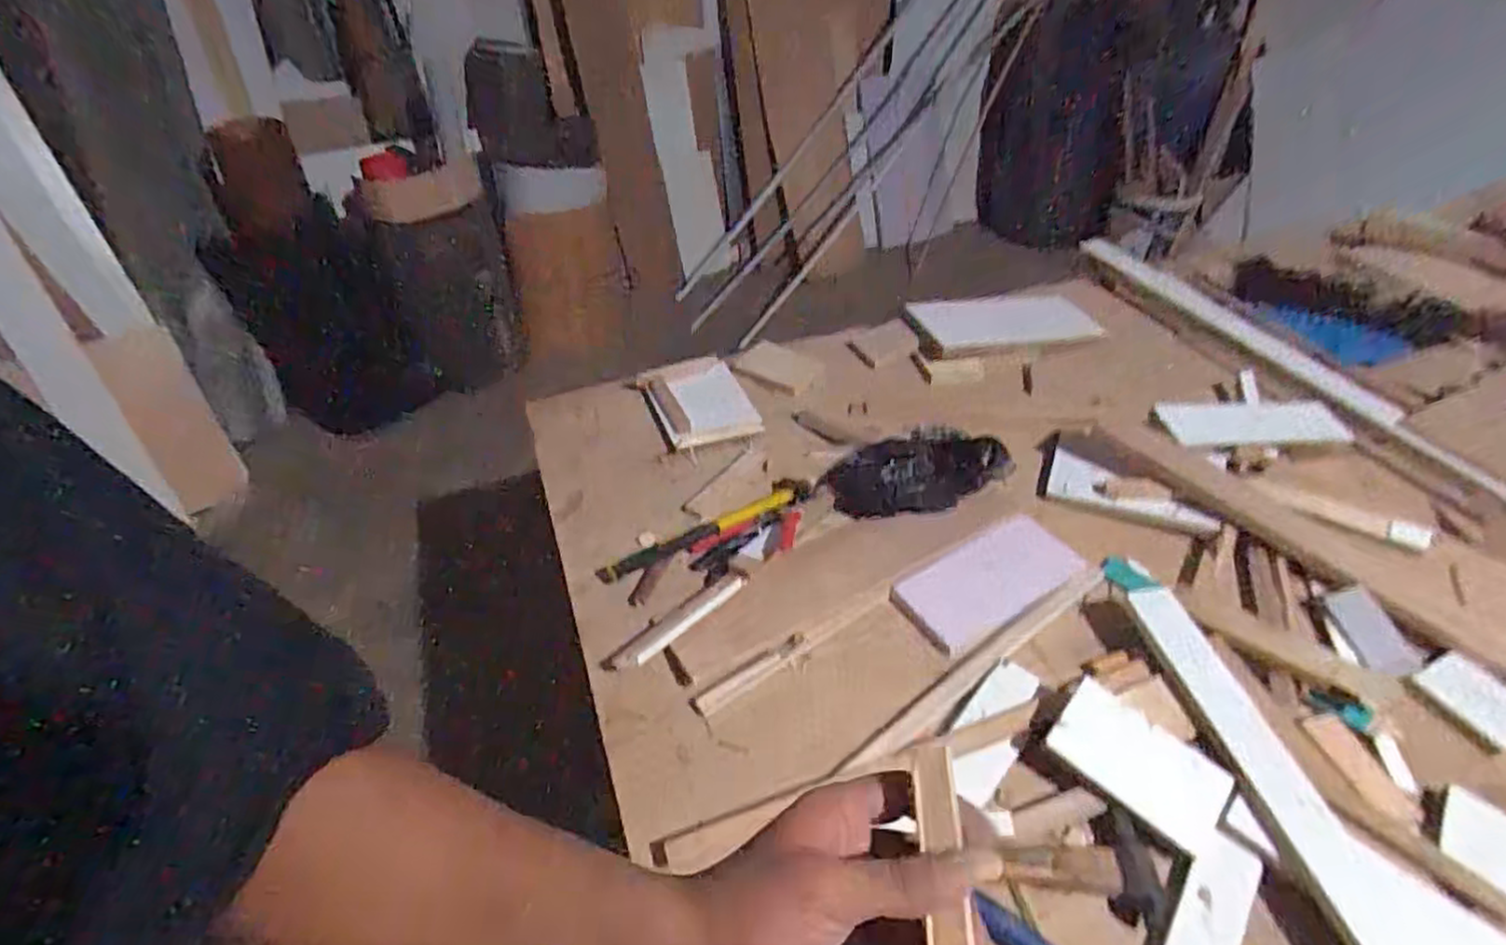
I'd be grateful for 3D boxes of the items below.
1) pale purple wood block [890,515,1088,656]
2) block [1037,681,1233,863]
[{"bbox_3d":[0.281,0.123,0.855,0.226,0.018,0.107,-22,46,-21],"label":"pale purple wood block"},{"bbox_3d":[0.355,0.271,0.668,0.147,0.030,0.084,30,51,30],"label":"block"}]

